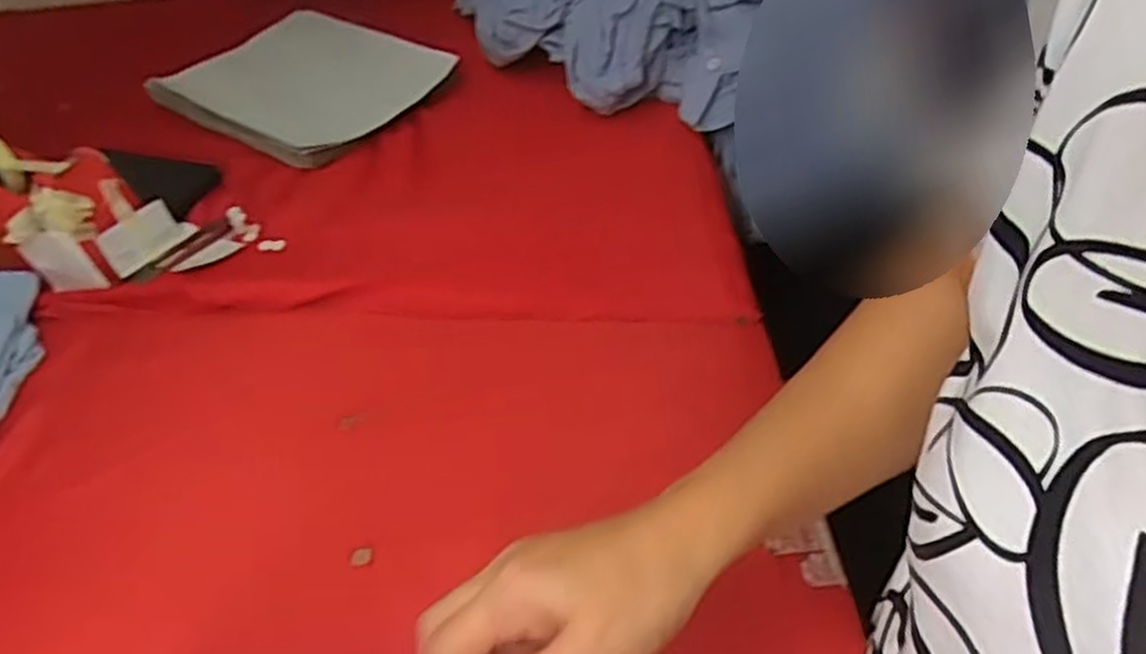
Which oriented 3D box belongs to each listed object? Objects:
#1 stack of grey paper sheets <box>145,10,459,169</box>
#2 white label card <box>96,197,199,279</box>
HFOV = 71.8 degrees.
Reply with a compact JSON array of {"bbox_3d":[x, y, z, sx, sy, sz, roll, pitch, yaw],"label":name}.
[{"bbox_3d":[-0.287,-0.265,0.833,0.298,0.026,0.206,24,54,30],"label":"stack of grey paper sheets"},{"bbox_3d":[-0.352,-0.077,0.652,0.005,0.040,0.071,4,41,33],"label":"white label card"}]

